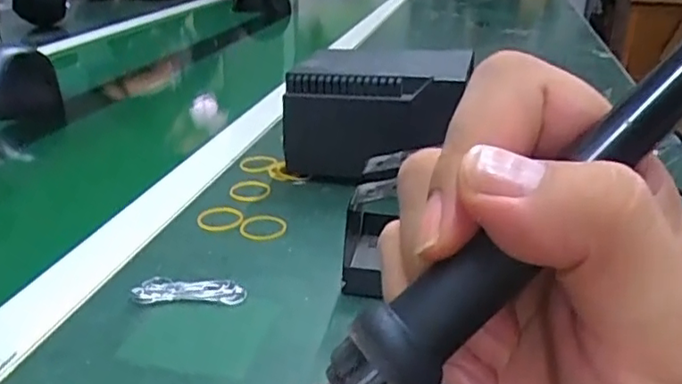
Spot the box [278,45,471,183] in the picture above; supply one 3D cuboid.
[{"bbox_3d":[0.034,-0.066,0.511,0.142,0.096,0.126,6,25,12],"label":"box"}]

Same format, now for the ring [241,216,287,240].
[{"bbox_3d":[-0.054,0.024,0.428,0.032,0.005,0.030,-1,25,-4],"label":"ring"}]

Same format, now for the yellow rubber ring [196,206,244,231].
[{"bbox_3d":[-0.085,0.018,0.436,0.031,0.004,0.034,0,25,0],"label":"yellow rubber ring"}]

